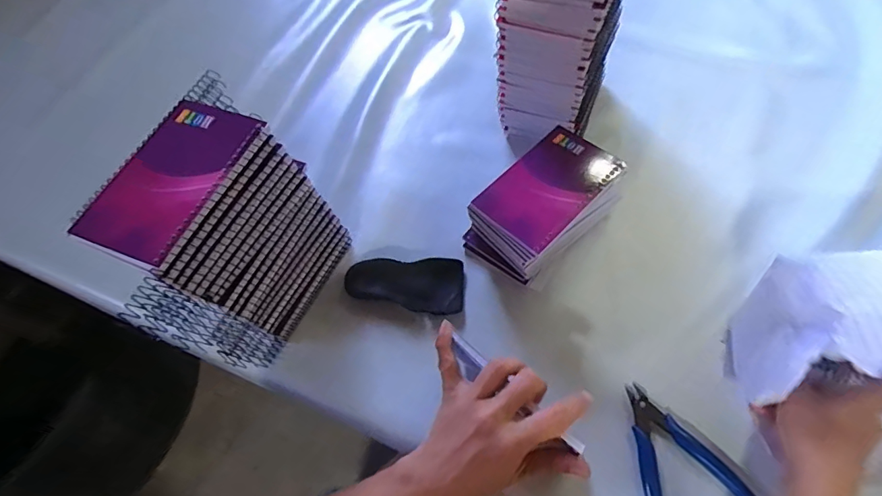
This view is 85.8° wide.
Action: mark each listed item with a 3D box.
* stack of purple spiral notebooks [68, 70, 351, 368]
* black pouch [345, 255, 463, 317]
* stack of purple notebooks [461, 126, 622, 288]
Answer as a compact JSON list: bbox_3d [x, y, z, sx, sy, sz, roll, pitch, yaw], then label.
[{"bbox_3d":[-0.180,0.000,0.411,0.090,0.201,0.161,19,65,17],"label":"stack of purple spiral notebooks"},{"bbox_3d":[-0.036,0.036,0.477,0.116,0.016,0.056,-1,62,6],"label":"black pouch"},{"bbox_3d":[0.100,-0.039,0.467,0.130,0.089,0.082,-40,65,-15],"label":"stack of purple notebooks"}]

